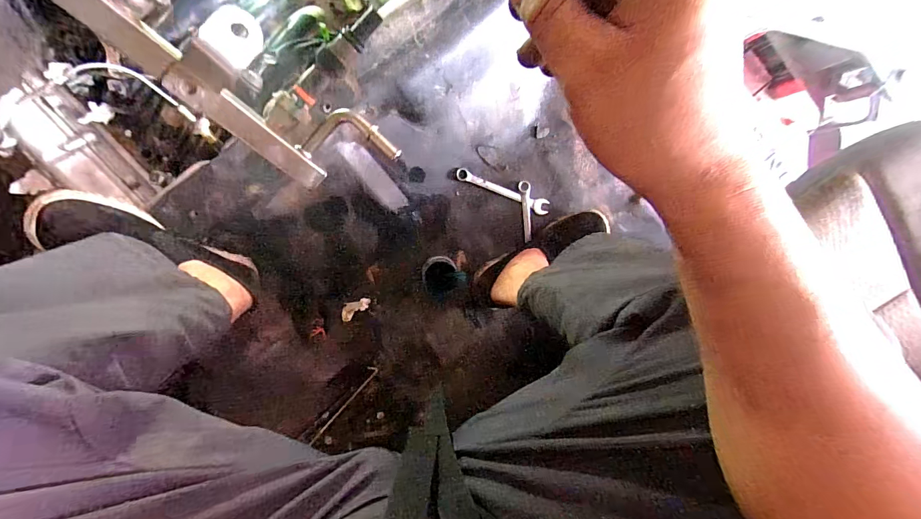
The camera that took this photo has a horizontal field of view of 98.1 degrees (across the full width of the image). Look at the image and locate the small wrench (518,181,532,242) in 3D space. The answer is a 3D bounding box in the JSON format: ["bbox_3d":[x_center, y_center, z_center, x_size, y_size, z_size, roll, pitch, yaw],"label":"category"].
[{"bbox_3d":[0.118,-0.085,0.707,0.019,0.007,0.106,-8,98,-4],"label":"small wrench"}]

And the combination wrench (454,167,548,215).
[{"bbox_3d":[0.075,-0.118,0.698,0.172,0.007,0.028,19,96,-7],"label":"combination wrench"}]

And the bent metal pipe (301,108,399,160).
[{"bbox_3d":[-0.062,-0.073,0.230,0.055,0.010,0.024,4,97,-5],"label":"bent metal pipe"}]

